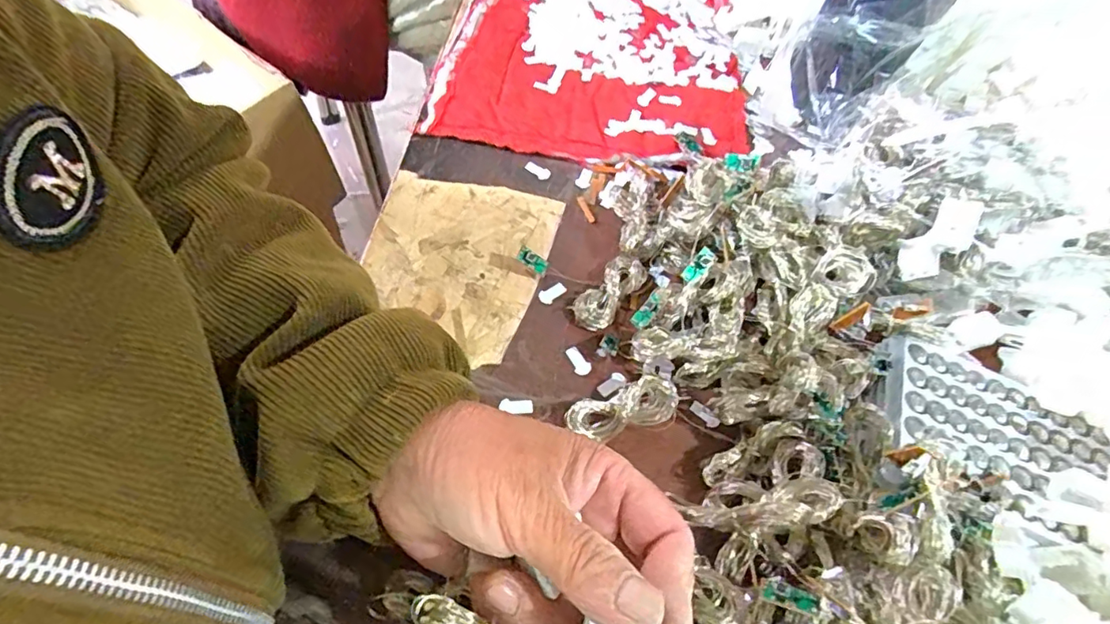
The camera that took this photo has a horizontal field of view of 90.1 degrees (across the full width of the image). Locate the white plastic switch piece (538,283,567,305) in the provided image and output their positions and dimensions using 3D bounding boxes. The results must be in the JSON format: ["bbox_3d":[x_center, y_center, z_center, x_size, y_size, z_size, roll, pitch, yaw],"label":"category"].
[{"bbox_3d":[-0.001,-0.011,0.329,0.017,0.005,0.008,-21,66,-19],"label":"white plastic switch piece"}]

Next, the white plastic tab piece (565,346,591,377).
[{"bbox_3d":[0.013,0.027,0.310,0.009,0.004,0.018,-21,65,-19],"label":"white plastic tab piece"}]

